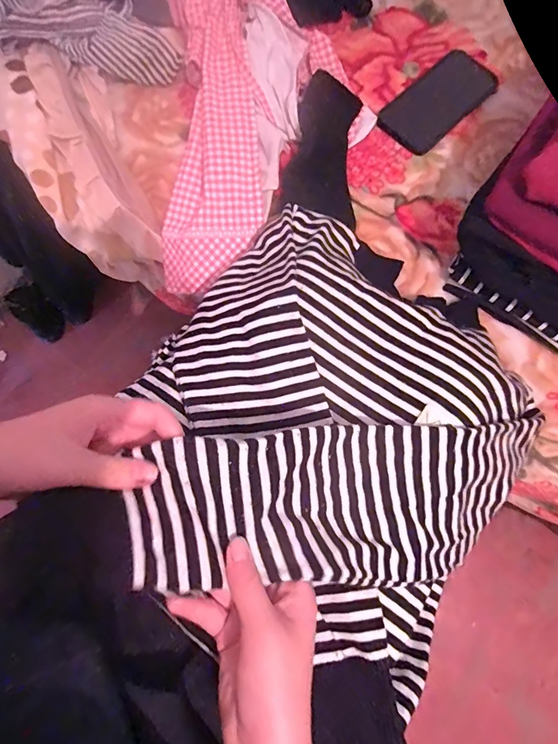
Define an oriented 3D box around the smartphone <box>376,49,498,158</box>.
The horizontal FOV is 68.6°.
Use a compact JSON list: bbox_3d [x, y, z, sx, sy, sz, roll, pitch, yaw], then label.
[{"bbox_3d":[0.203,-0.347,0.524,0.164,0.008,0.079,-44,79,-8],"label":"smartphone"}]

